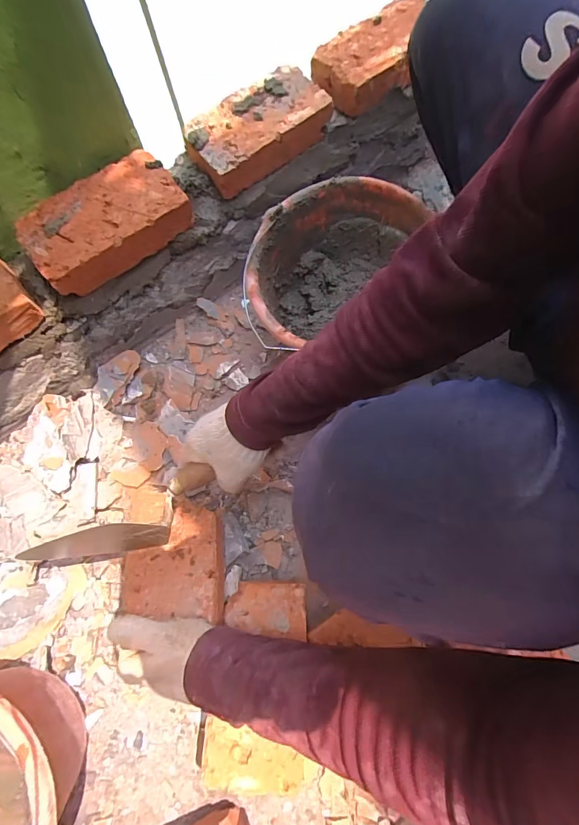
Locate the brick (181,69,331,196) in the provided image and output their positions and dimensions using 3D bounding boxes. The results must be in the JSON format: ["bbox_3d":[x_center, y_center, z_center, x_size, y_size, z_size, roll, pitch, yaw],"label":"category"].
[{"bbox_3d":[-0.042,-0.379,0.536,0.187,0.054,0.085,-36,75,-8],"label":"brick"}]

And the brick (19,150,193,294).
[{"bbox_3d":[-0.228,-0.238,0.504,0.196,0.055,0.109,-37,75,-9],"label":"brick"}]

